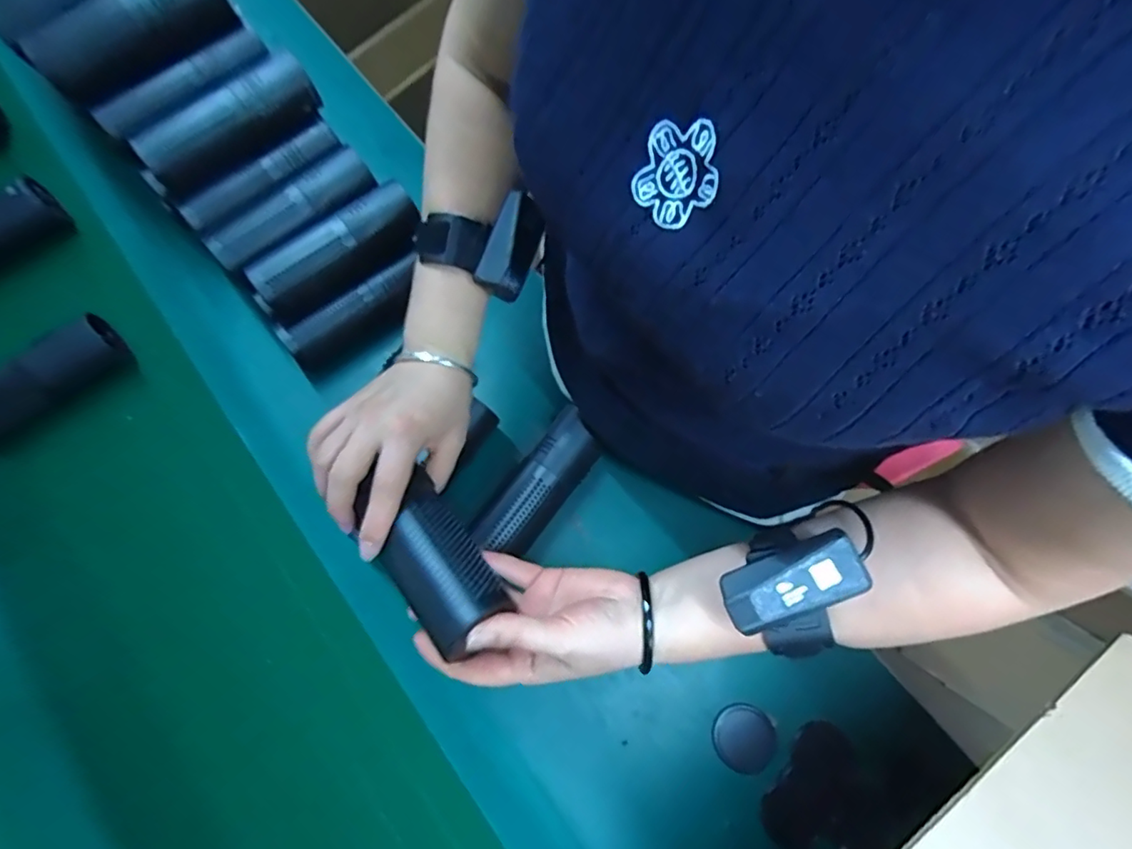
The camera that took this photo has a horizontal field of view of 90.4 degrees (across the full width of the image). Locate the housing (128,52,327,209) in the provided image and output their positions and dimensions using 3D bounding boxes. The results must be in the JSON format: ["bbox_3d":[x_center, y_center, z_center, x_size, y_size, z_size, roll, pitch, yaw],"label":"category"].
[{"bbox_3d":[-0.312,-0.279,0.521,0.167,0.045,0.050,-37,76,-11],"label":"housing"}]

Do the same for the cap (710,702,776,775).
[{"bbox_3d":[0.152,0.269,0.483,0.052,0.005,0.051,0,72,0],"label":"cap"}]

